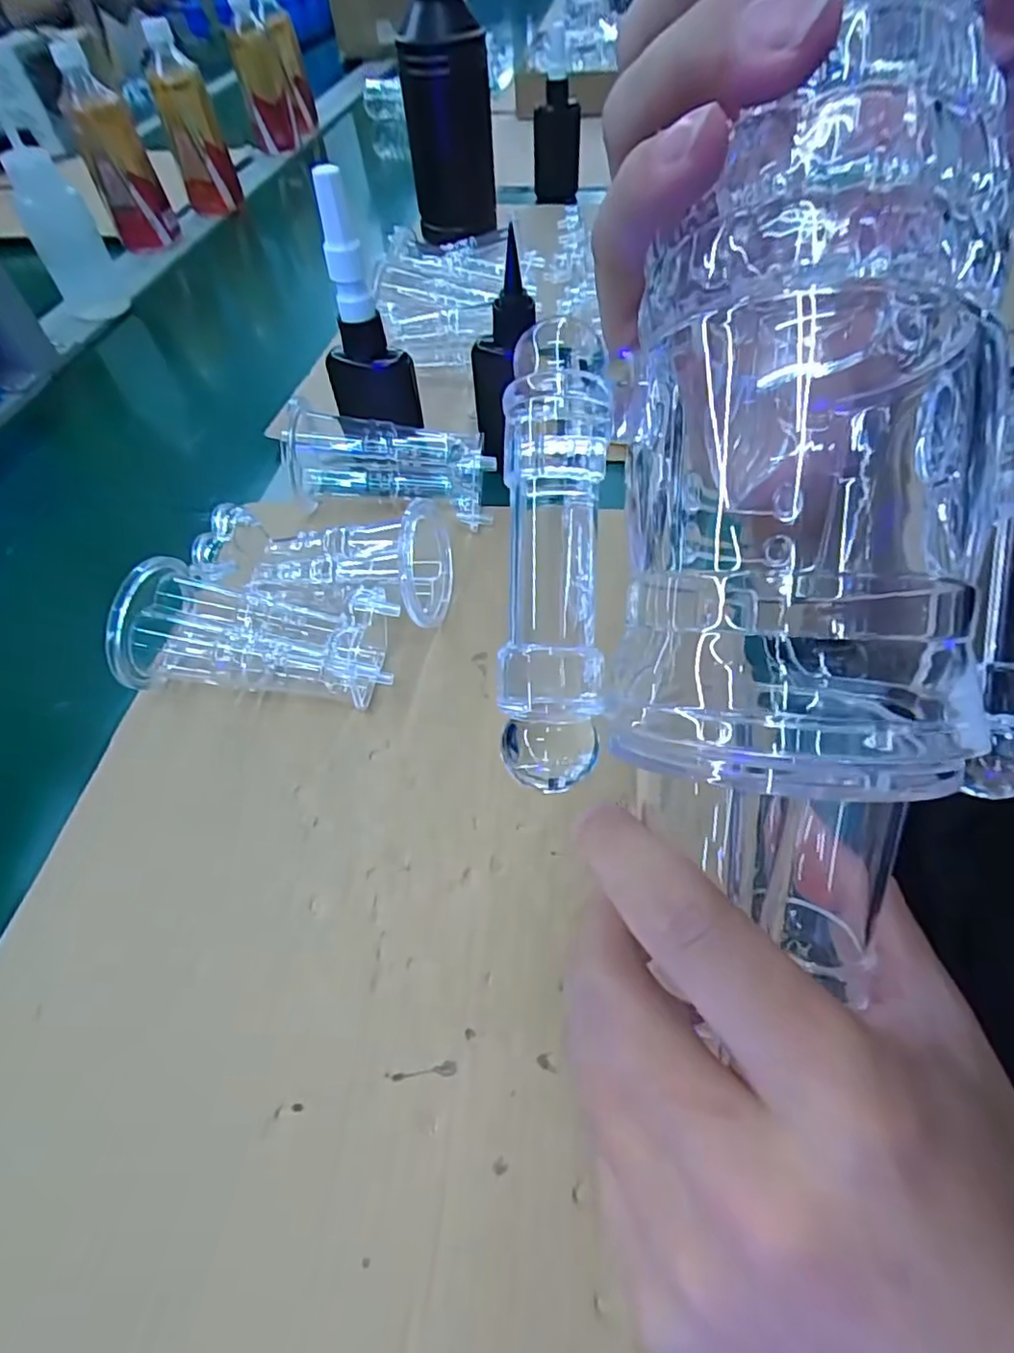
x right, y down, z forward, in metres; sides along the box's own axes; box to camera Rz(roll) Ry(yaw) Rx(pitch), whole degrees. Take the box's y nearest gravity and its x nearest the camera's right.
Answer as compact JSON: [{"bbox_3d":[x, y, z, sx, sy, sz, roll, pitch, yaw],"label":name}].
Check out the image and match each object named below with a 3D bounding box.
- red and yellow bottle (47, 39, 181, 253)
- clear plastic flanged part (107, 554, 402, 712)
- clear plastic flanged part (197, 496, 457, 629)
[{"bbox_3d":[-0.462,-0.617,0.724,0.071,0.170,0.056,-23,55,-12],"label":"red and yellow bottle"},{"bbox_3d":[-0.132,-0.024,0.328,0.136,0.054,0.064,0,53,5],"label":"clear plastic flanged part"},{"bbox_3d":[-0.102,-0.062,0.356,0.138,0.051,0.069,1,53,5],"label":"clear plastic flanged part"}]

